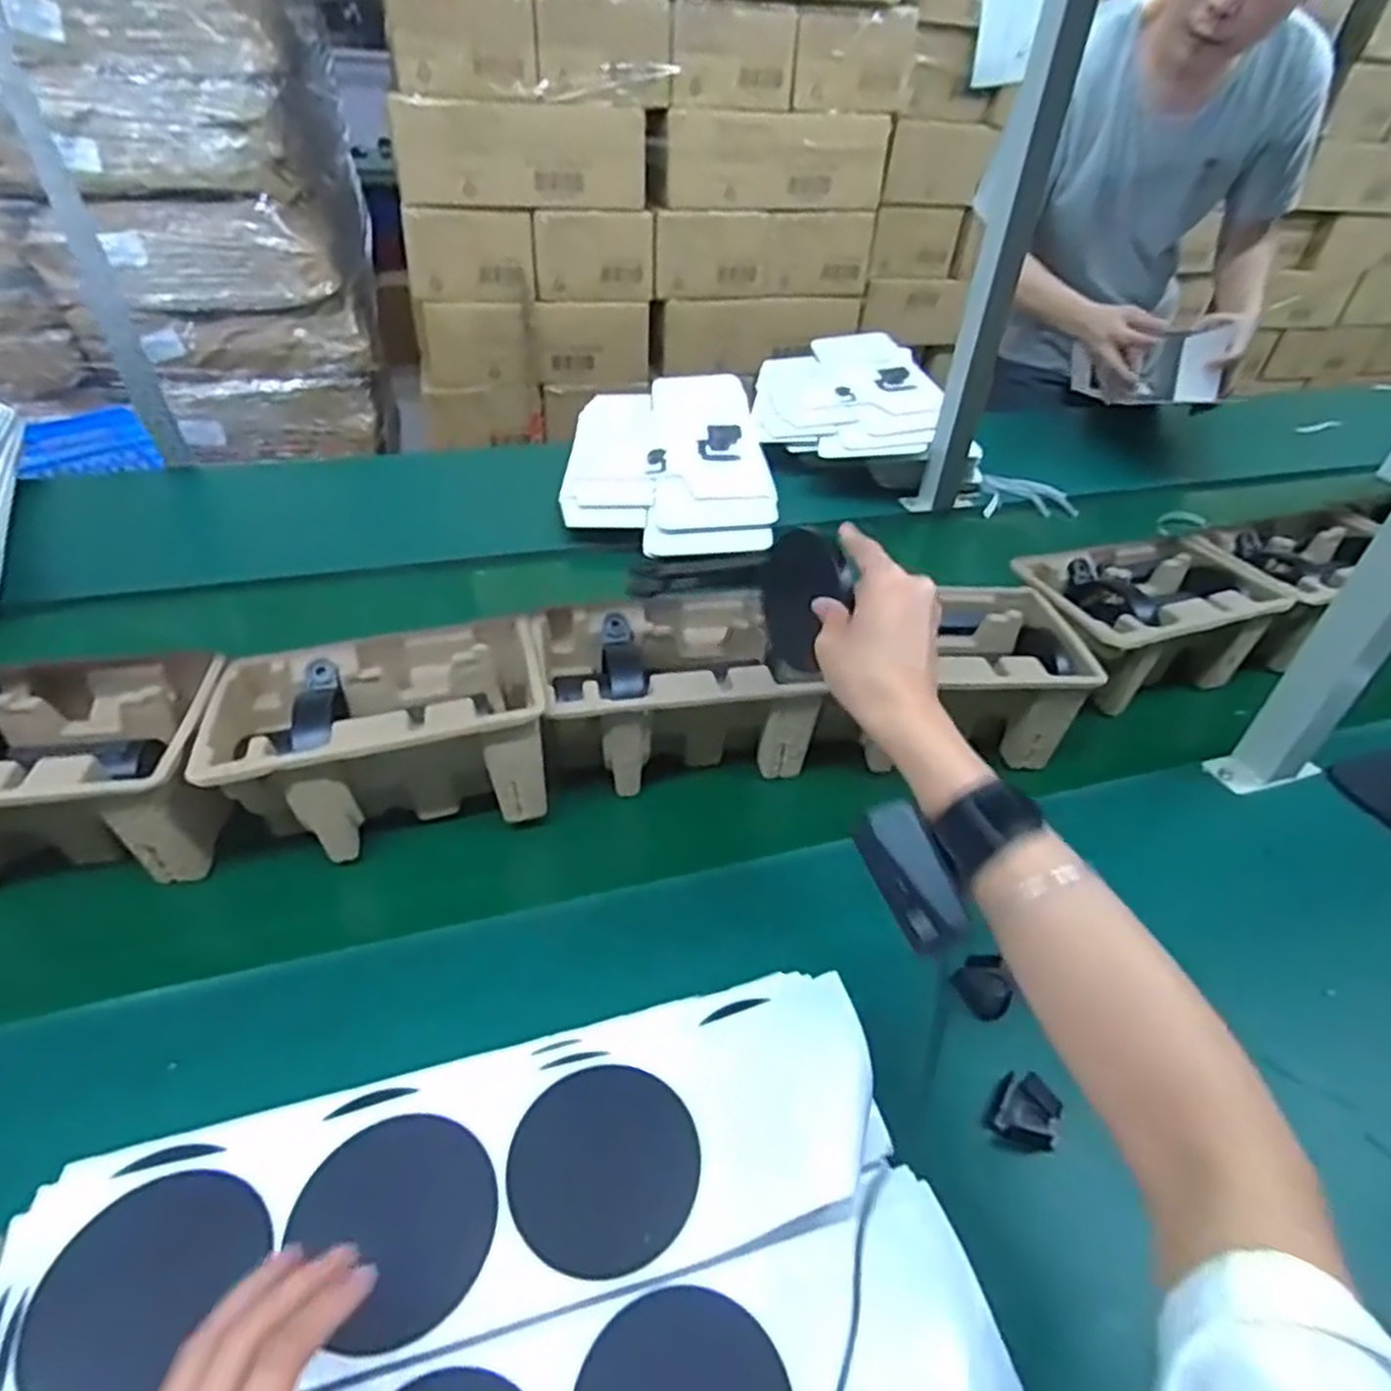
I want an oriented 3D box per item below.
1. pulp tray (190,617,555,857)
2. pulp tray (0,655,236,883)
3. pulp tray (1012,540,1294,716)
[{"bbox_3d":[-0.231,0.028,0.582,0.226,0.104,0.139,-9,40,-16],"label":"pulp tray"},{"bbox_3d":[-0.452,0.066,0.542,0.230,0.118,0.141,-6,40,-13],"label":"pulp tray"},{"bbox_3d":[0.429,-0.066,0.754,0.230,0.102,0.142,-9,40,-17],"label":"pulp tray"}]

